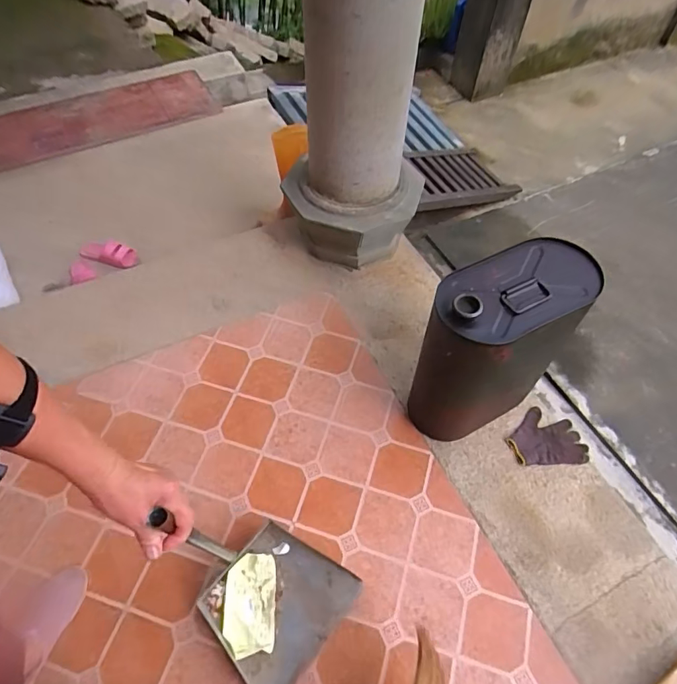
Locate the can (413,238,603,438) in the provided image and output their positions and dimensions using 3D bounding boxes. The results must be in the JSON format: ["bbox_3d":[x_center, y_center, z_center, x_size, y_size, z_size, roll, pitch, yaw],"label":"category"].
[{"bbox_3d":[0.355,0.017,1.127,0.393,0.450,0.224,-27,64,-19],"label":"can"}]

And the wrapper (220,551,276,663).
[{"bbox_3d":[-0.187,0.551,1.005,0.105,0.014,0.183,-1,57,-3],"label":"wrapper"}]

